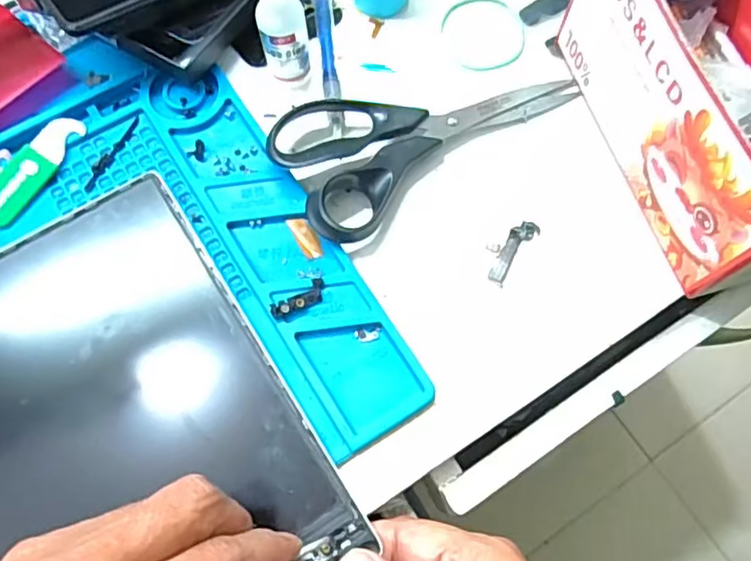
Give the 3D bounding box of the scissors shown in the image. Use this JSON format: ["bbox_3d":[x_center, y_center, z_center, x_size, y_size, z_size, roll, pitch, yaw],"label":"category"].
[{"bbox_3d":[0.026,-0.092,0.343,0.169,0.020,0.078,-34,74,-11],"label":"scissors"}]

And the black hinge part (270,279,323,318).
[{"bbox_3d":[-0.038,0.010,0.311,0.030,0.007,0.011,-32,74,-10],"label":"black hinge part"}]

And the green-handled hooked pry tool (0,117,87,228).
[{"bbox_3d":[-0.188,-0.061,0.336,0.022,0.004,0.071,31,74,10],"label":"green-handled hooked pry tool"}]

